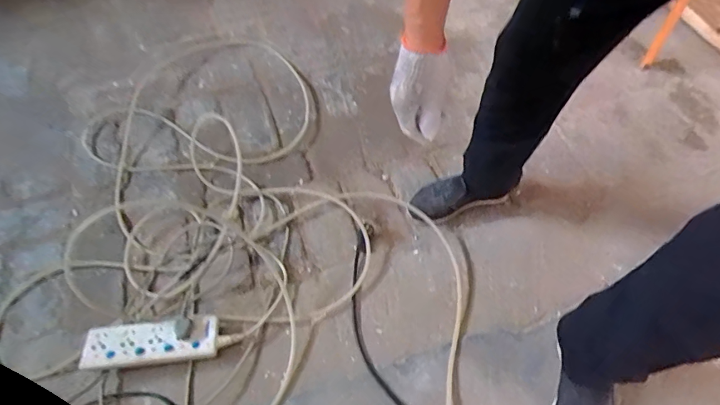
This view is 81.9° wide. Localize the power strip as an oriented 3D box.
[{"bbox_3d":[-0.398,0.266,0.796,0.243,0.054,0.080,-4,53,-5],"label":"power strip"}]

